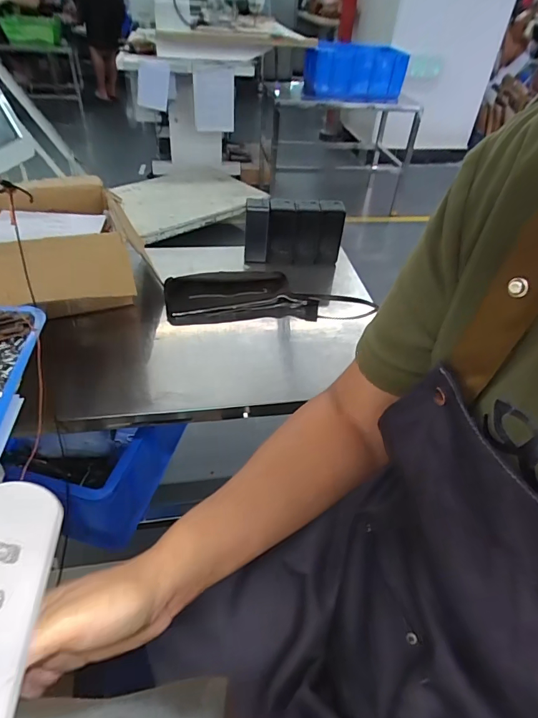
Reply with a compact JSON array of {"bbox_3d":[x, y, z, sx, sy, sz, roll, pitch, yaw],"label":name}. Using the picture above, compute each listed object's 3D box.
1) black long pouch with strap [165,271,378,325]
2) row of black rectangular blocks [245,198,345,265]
[{"bbox_3d":[0.001,-0.128,0.865,0.402,0.046,0.130,-3,42,-9],"label":"black long pouch with strap"},{"bbox_3d":[0.055,-0.275,0.956,0.210,0.132,0.058,-1,42,-7],"label":"row of black rectangular blocks"}]

